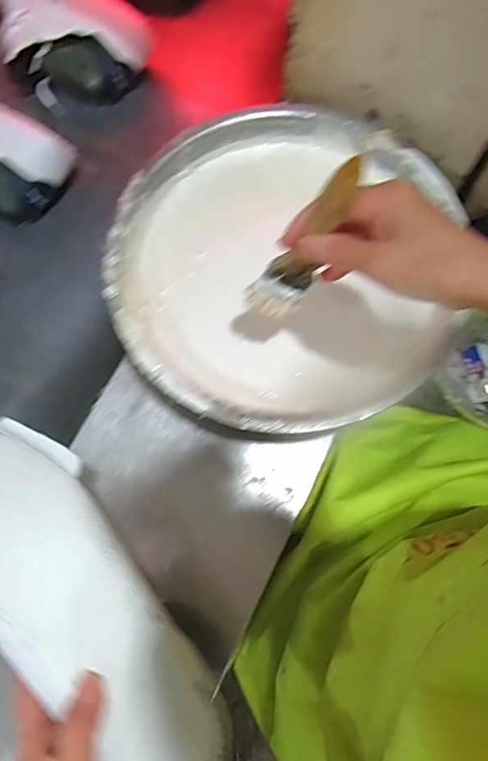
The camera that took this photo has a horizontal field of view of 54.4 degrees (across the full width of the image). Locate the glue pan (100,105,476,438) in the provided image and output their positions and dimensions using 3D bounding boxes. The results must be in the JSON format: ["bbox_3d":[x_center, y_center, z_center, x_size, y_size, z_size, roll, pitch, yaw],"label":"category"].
[{"bbox_3d":[0.039,-0.113,0.463,0.327,0.060,0.315,0,73,1],"label":"glue pan"}]

